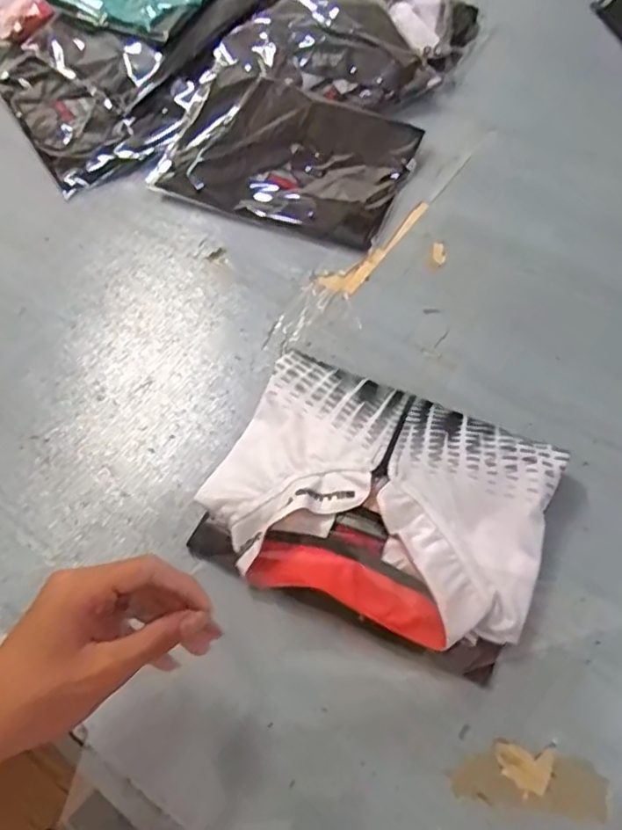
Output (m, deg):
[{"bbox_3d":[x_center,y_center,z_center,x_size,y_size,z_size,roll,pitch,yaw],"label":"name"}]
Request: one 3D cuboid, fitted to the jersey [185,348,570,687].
[{"bbox_3d":[0.047,0.062,0.467,0.225,0.038,0.169,22,61,16],"label":"jersey"}]

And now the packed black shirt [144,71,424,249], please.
[{"bbox_3d":[-0.022,-0.275,0.678,0.249,0.037,0.191,23,62,17],"label":"packed black shirt"}]

